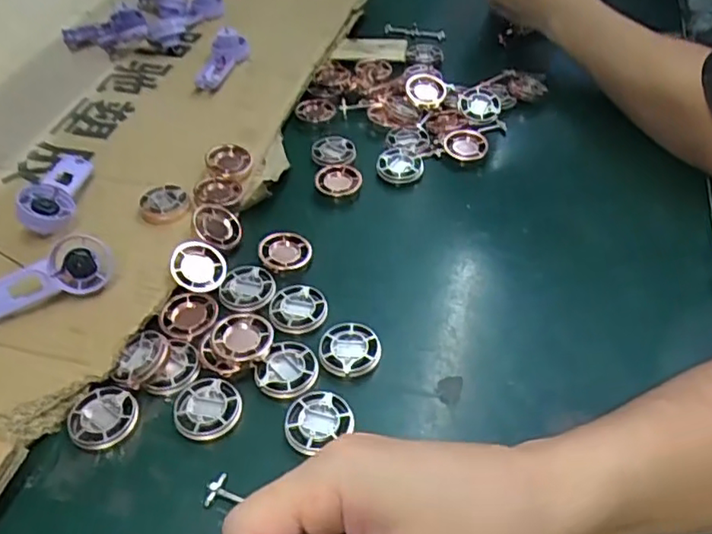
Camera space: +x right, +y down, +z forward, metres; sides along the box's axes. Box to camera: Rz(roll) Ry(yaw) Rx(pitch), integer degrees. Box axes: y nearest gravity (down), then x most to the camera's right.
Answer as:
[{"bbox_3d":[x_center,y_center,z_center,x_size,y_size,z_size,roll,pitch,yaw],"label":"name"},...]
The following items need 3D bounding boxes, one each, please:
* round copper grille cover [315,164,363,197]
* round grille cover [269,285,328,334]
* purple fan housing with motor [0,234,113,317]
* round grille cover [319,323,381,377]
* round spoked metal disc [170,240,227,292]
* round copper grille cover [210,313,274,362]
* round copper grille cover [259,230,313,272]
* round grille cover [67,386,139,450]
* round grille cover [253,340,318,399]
[{"bbox_3d":[-0.014,-0.074,0.514,0.038,0.010,0.037,0,45,0],"label":"round copper grille cover"},{"bbox_3d":[-0.040,0.029,0.419,0.038,0.005,0.038,0,45,0],"label":"round grille cover"},{"bbox_3d":[-0.214,0.008,0.416,0.092,0.039,0.018,-24,17,-14],"label":"purple fan housing with motor"},{"bbox_3d":[-0.004,0.053,0.395,0.039,0.006,0.036,0,45,0],"label":"round grille cover"},{"bbox_3d":[-0.113,0.000,0.438,0.038,0.008,0.038,-7,68,-33],"label":"round spoked metal disc"},{"bbox_3d":[-0.072,0.045,0.390,0.038,0.007,0.033,-8,55,-13],"label":"round copper grille cover"},{"bbox_3d":[-0.052,-0.013,0.453,0.038,0.008,0.033,-11,46,-10],"label":"round copper grille cover"},{"bbox_3d":[-0.151,0.089,0.362,0.039,0.007,0.038,0,45,0],"label":"round grille cover"},{"bbox_3d":[-0.043,0.064,0.384,0.037,0.004,0.039,0,45,0],"label":"round grille cover"}]

